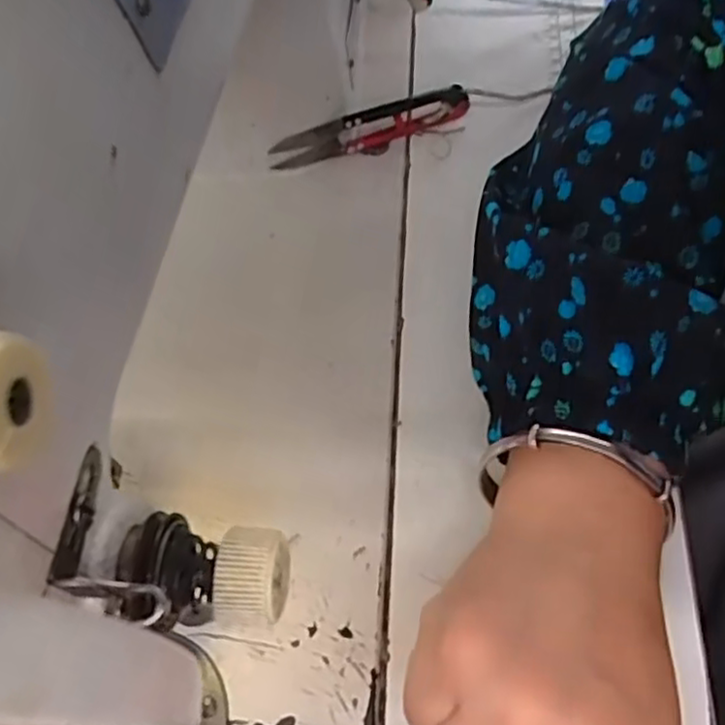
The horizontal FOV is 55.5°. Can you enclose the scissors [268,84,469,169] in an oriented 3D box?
[{"bbox_3d":[0.004,-0.118,0.346,0.102,0.026,0.010,-19,62,-5],"label":"scissors"}]

